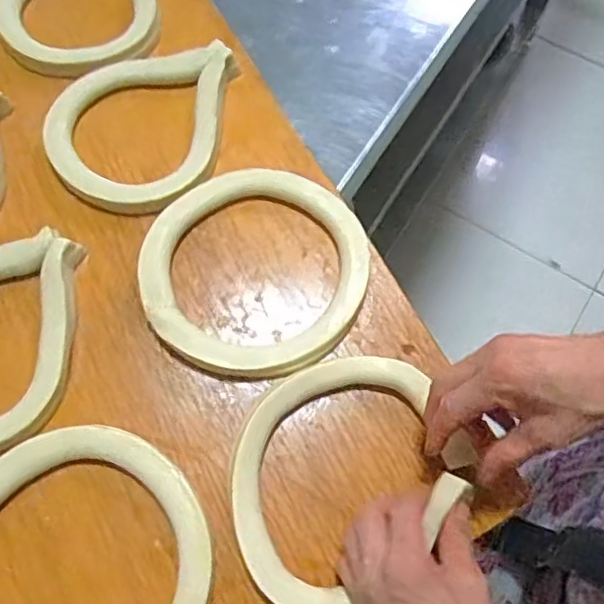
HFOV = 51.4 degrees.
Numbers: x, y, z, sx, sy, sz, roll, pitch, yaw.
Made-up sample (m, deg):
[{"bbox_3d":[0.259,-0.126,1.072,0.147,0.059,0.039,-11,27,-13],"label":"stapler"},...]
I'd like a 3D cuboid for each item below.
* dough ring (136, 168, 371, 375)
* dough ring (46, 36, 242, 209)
[{"bbox_3d":[-0.038,-0.026,0.497,0.170,0.024,0.170,0,66,1],"label":"dough ring"},{"bbox_3d":[-0.142,-0.156,0.549,0.147,0.030,0.160,5,66,1],"label":"dough ring"}]

